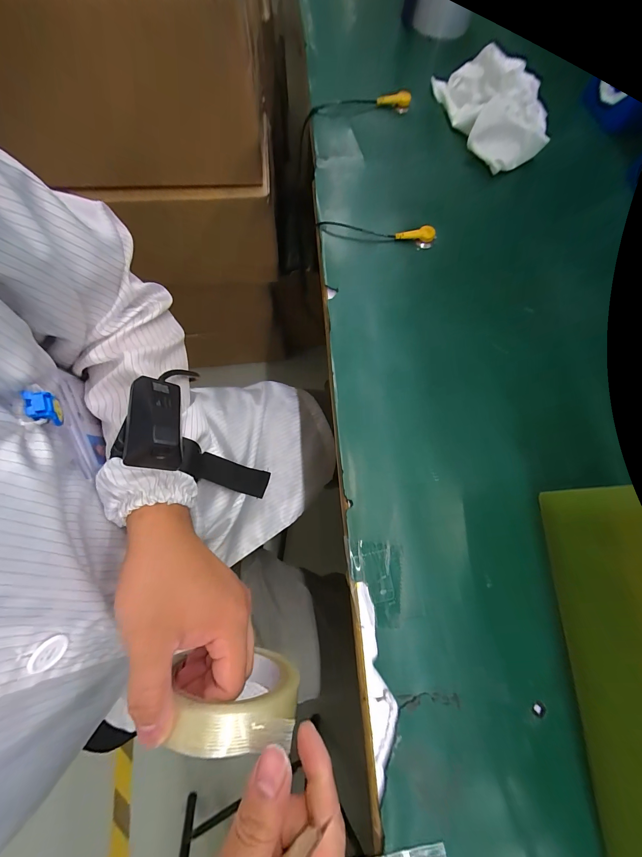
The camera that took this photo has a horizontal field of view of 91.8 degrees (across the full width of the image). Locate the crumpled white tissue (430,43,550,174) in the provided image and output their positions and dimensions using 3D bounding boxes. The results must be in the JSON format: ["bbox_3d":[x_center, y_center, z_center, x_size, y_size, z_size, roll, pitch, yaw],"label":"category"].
[{"bbox_3d":[0.190,-0.373,0.350,0.075,0.052,0.162,-16,77,-5],"label":"crumpled white tissue"}]

